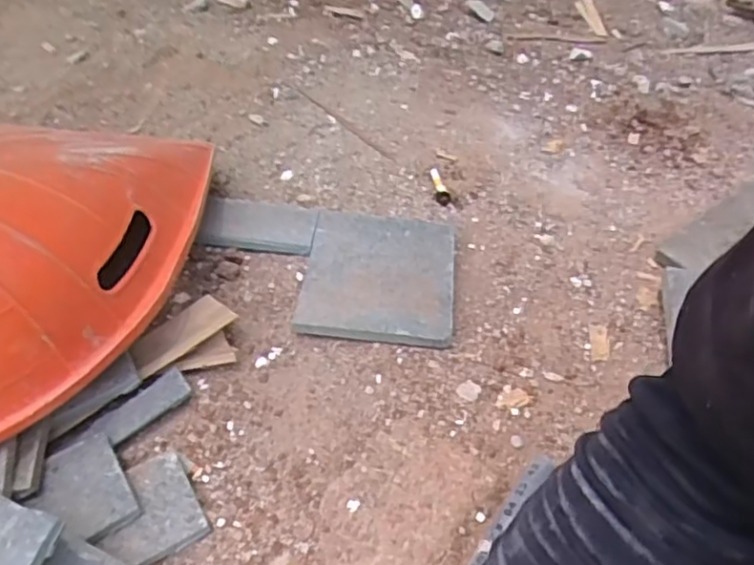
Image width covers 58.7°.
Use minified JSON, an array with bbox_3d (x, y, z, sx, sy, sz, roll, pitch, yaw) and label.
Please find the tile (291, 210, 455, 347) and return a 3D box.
[{"bbox_3d":[0.003,-0.008,0.637,0.137,0.021,0.156,7,48,2],"label":"tile"}]

